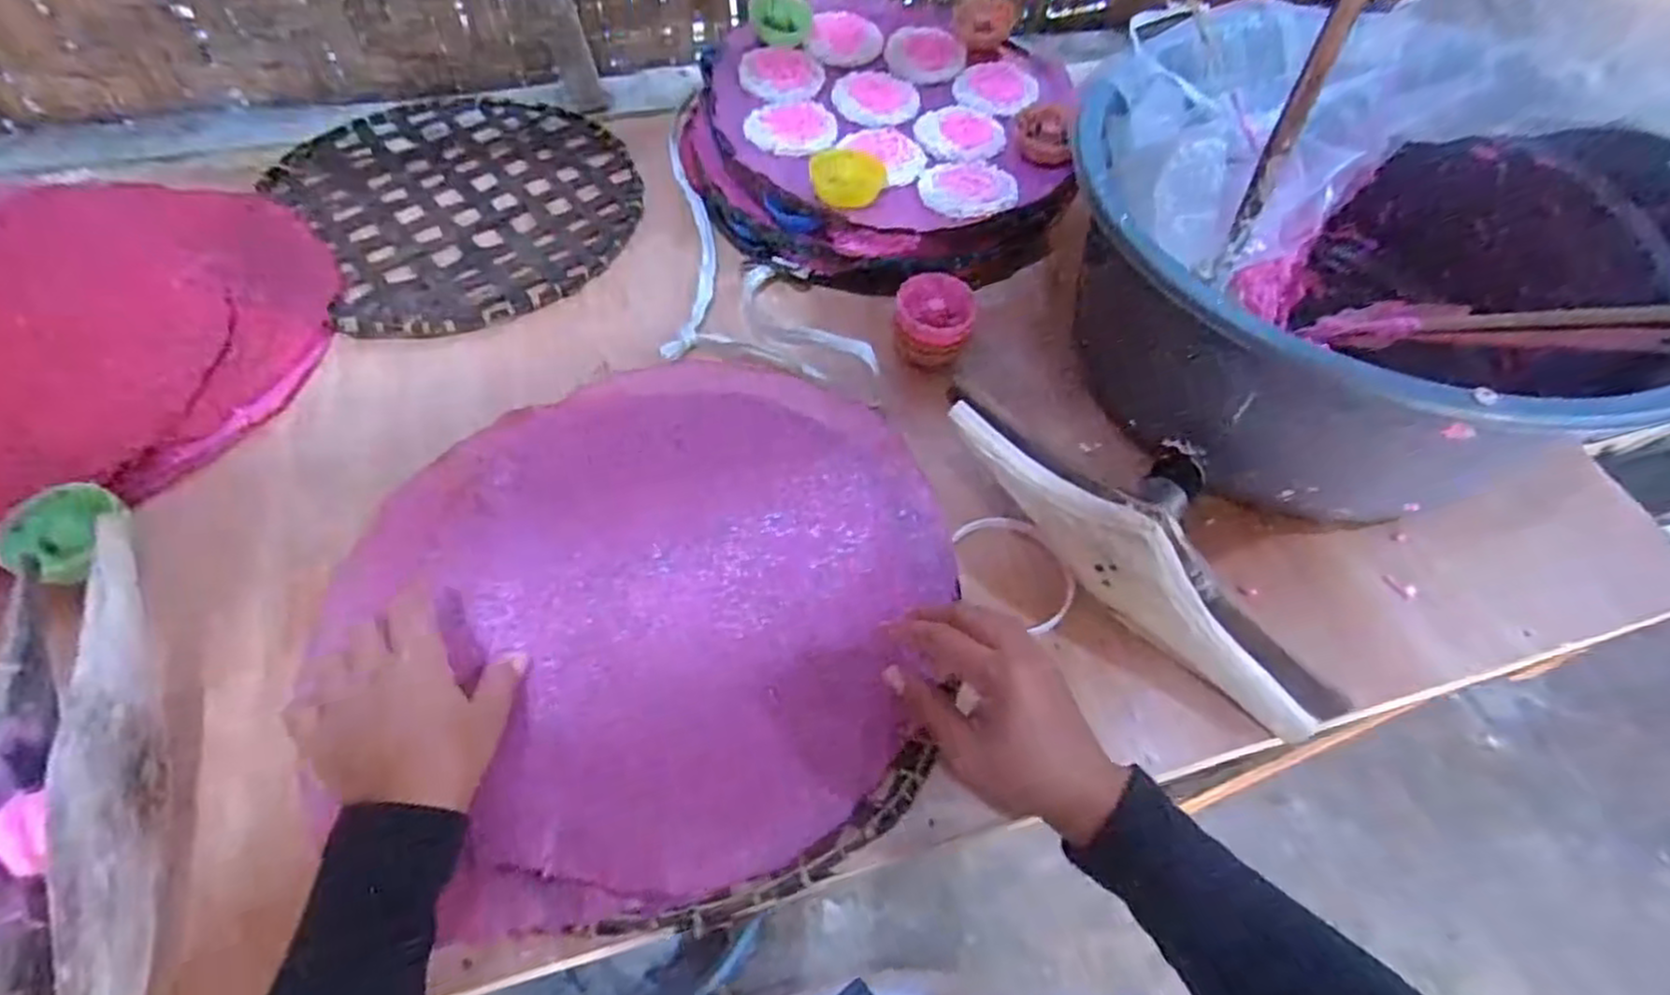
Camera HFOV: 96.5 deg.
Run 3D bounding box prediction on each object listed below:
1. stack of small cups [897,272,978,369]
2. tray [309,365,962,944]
[{"bbox_3d":[0.077,-0.135,0.585,0.058,0.048,0.065,9,57,4],"label":"stack of small cups"},{"bbox_3d":[-0.100,0.065,0.469,0.347,0.027,0.340,1,57,-1],"label":"tray"}]

